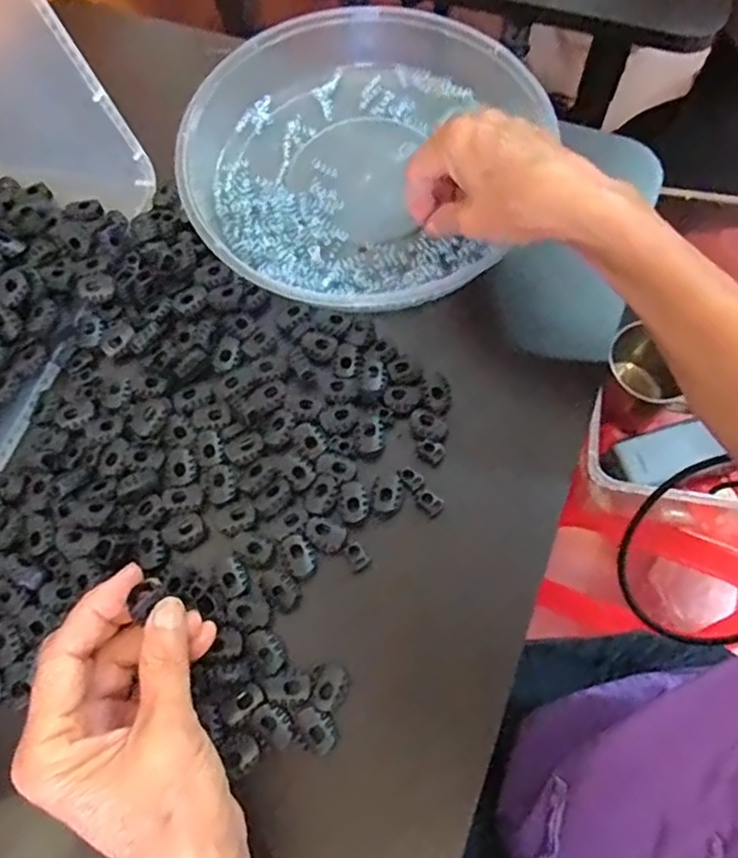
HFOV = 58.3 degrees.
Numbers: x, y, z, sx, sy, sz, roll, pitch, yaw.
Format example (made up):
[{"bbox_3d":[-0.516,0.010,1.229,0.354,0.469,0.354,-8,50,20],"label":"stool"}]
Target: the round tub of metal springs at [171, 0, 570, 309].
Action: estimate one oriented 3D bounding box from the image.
[{"bbox_3d":[-0.008,-0.180,0.430,0.209,0.038,0.217,0,68,1],"label":"round tub of metal springs"}]

